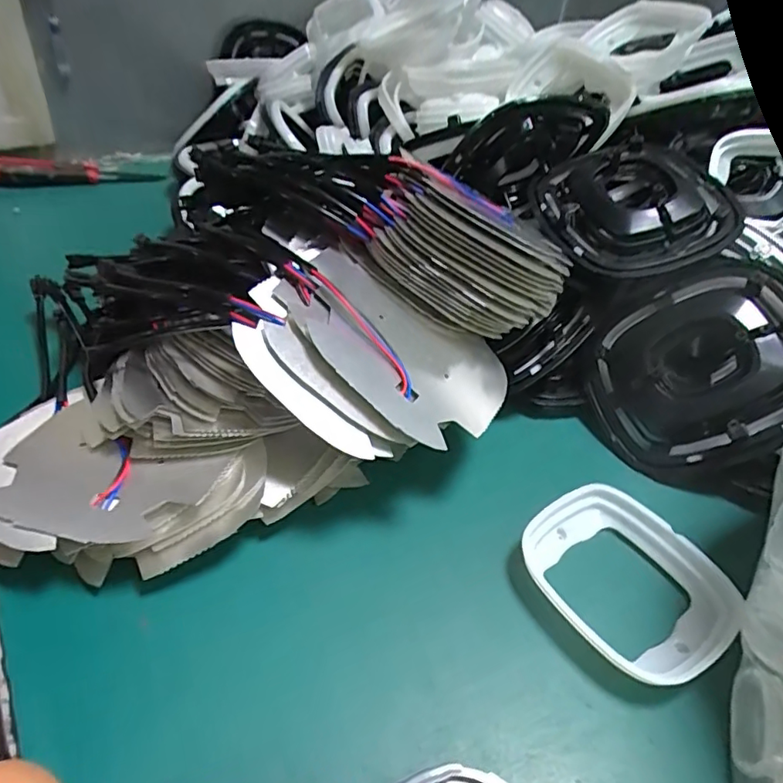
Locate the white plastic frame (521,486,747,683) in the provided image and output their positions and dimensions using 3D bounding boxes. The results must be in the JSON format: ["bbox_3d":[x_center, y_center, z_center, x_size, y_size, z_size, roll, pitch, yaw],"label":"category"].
[{"bbox_3d":[0.128,0.101,0.304,0.088,0.021,0.103,-24,48,-28],"label":"white plastic frame"}]

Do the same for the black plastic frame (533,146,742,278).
[{"bbox_3d":[0.177,-0.140,0.414,0.131,0.047,0.131,-20,57,0],"label":"black plastic frame"}]

